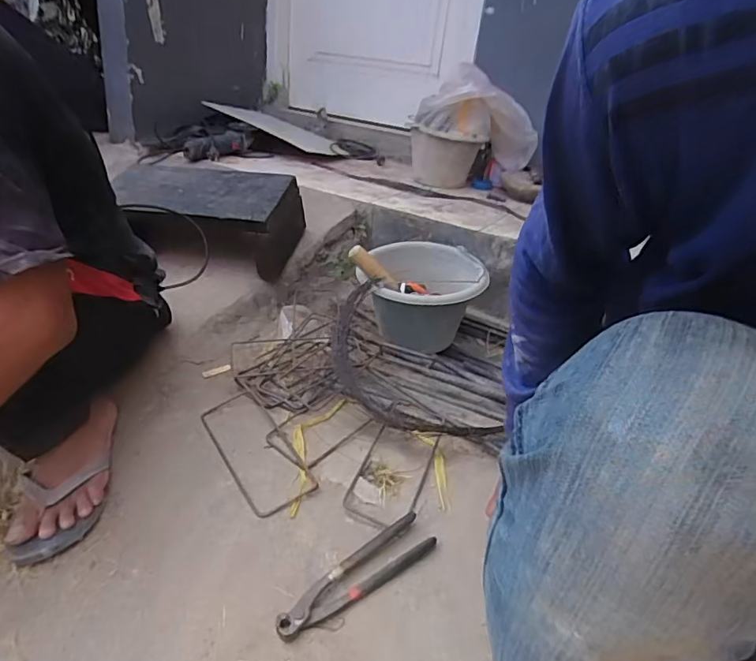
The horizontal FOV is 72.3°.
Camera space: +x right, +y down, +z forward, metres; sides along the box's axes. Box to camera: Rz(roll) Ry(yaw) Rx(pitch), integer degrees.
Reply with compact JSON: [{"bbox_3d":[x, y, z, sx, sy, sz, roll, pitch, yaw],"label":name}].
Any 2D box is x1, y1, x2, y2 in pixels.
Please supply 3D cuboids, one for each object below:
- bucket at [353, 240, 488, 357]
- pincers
[{"bbox_3d":[0.088,-0.052,1.080,0.237,0.209,0.237,6,27,-3],"label":"bucket"},{"bbox_3d":[-0.024,0.307,0.645,0.220,0.014,0.057,-24,55,-33],"label":"pincers"}]

